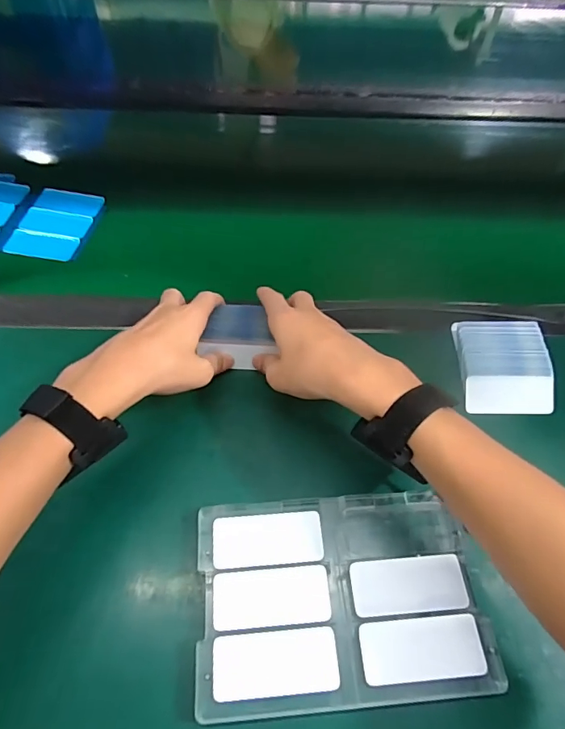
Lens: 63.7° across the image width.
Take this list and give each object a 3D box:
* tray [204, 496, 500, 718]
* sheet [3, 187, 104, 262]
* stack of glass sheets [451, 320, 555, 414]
[{"bbox_3d":[0.040,0.162,0.324,0.195,0.012,0.131,-4,56,-2],"label":"tray"},{"bbox_3d":[-0.273,-0.170,0.552,0.083,0.013,0.118,7,57,5],"label":"sheet"},{"bbox_3d":[0.211,0.000,0.436,0.082,0.026,0.092,2,56,1],"label":"stack of glass sheets"}]

